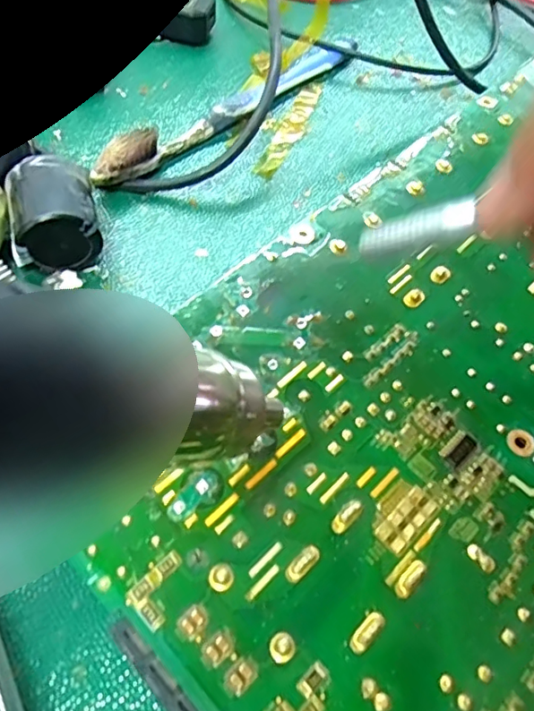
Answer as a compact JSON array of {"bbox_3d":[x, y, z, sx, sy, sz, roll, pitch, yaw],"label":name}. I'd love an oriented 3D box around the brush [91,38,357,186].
[{"bbox_3d":[-0.015,-0.120,0.256,0.015,0.020,0.163,41,62,16],"label":"brush"}]

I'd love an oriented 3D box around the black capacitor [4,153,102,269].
[{"bbox_3d":[-0.078,-0.050,0.198,0.029,0.032,0.032,-9,61,-14],"label":"black capacitor"}]

